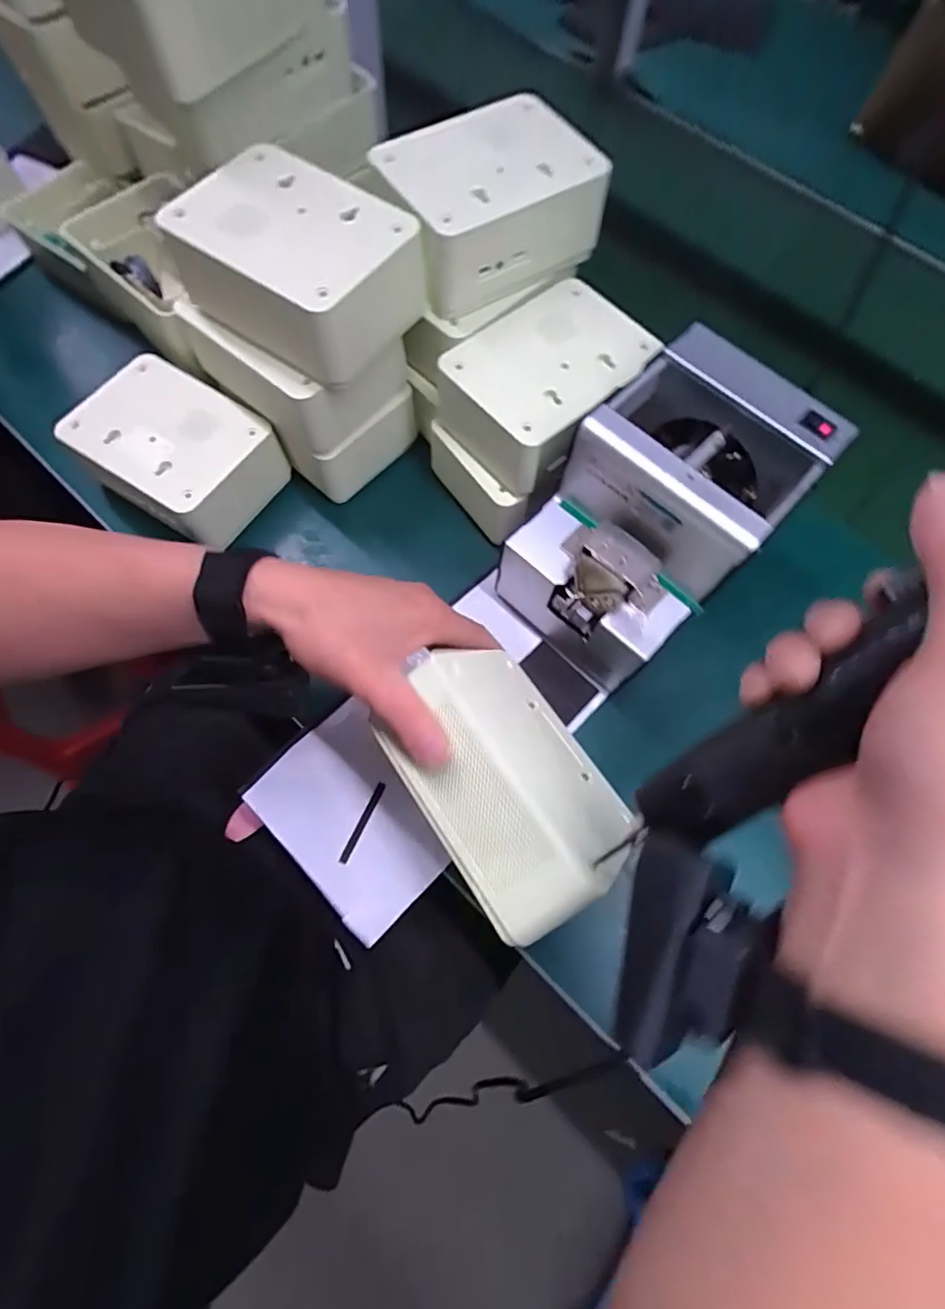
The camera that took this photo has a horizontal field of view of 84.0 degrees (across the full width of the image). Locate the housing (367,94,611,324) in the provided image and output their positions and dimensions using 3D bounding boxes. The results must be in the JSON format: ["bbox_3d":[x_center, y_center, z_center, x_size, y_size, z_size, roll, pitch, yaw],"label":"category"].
[{"bbox_3d":[0.009,-0.331,0.382,0.146,0.064,0.126,-24,73,-11],"label":"housing"}]

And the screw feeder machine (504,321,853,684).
[{"bbox_3d":[0.125,-0.091,0.374,0.120,0.153,0.169,42,73,12],"label":"screw feeder machine"}]

